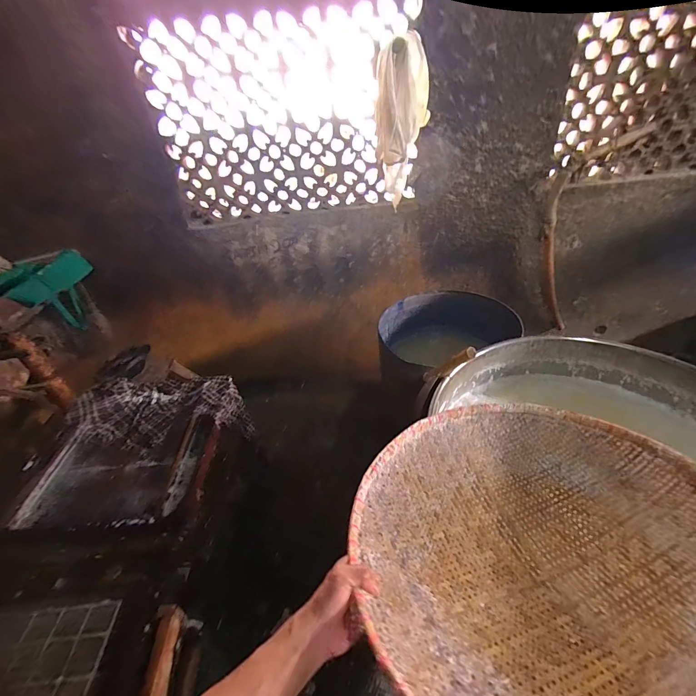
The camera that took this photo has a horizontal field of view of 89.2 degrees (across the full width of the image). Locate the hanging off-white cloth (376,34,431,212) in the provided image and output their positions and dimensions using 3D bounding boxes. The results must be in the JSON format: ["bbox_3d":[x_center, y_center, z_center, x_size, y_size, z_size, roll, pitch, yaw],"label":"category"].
[{"bbox_3d":[0.223,-0.918,1.477,0.209,0.561,0.069,0,37,9],"label":"hanging off-white cloth"}]

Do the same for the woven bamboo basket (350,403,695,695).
[{"bbox_3d":[0.281,0.275,0.502,0.538,0.116,0.538,-3,25,2],"label":"woven bamboo basket"}]

